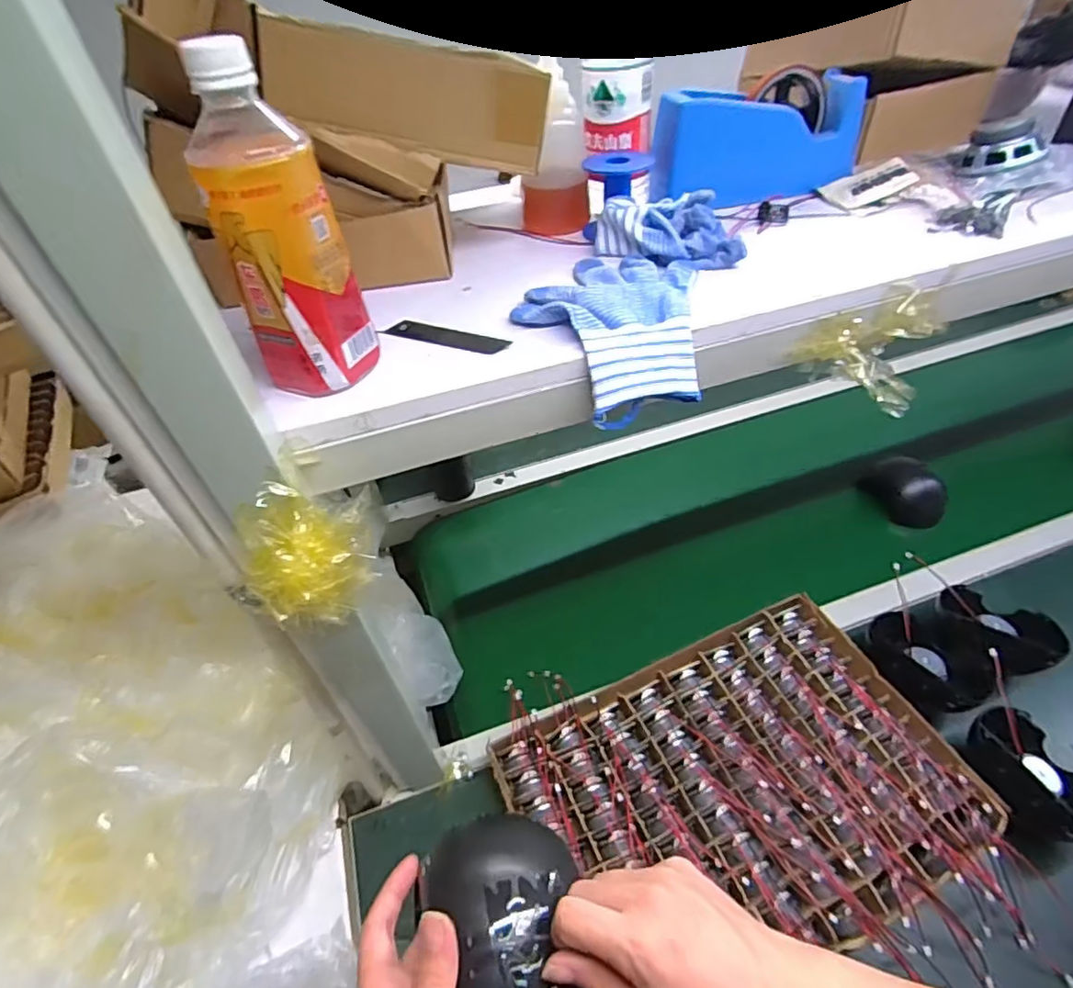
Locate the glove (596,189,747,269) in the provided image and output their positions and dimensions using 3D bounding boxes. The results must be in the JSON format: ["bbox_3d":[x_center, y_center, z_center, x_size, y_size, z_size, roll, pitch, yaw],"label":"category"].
[{"bbox_3d":[0.112,-0.224,0.484,0.131,0.046,0.062,20,51,23],"label":"glove"}]

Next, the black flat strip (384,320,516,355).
[{"bbox_3d":[-0.064,-0.115,0.422,0.094,0.004,0.021,14,49,19],"label":"black flat strip"}]

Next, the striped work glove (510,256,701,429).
[{"bbox_3d":[0.053,-0.124,0.439,0.134,0.055,0.153,2,46,8],"label":"striped work glove"}]

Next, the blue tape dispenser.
[{"bbox_3d":[0.211,-0.340,0.555,0.198,0.089,0.061,-17,46,-11],"label":"blue tape dispenser"}]

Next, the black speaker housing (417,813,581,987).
[{"bbox_3d":[-0.018,0.246,0.323,0.085,0.064,0.129,-10,45,-4],"label":"black speaker housing"}]

